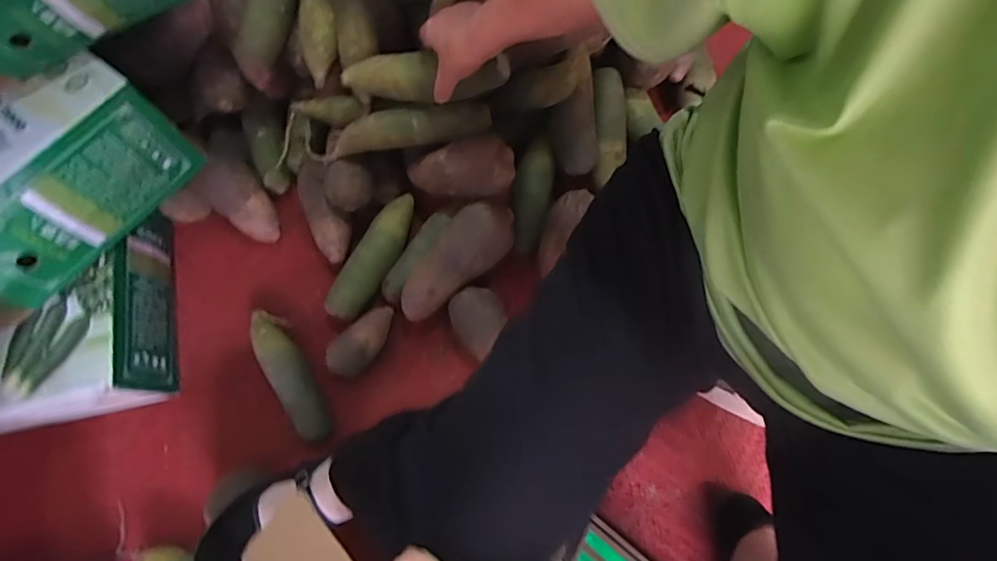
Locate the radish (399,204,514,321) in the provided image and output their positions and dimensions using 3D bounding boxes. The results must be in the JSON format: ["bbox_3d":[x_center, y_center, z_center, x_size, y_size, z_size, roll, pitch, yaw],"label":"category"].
[{"bbox_3d":[-0.060,-0.029,0.676,0.195,0.061,0.081,-40,79,-8],"label":"radish"}]

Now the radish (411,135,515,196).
[{"bbox_3d":[-0.061,-0.150,0.661,0.163,0.067,0.071,-2,75,25],"label":"radish"}]

